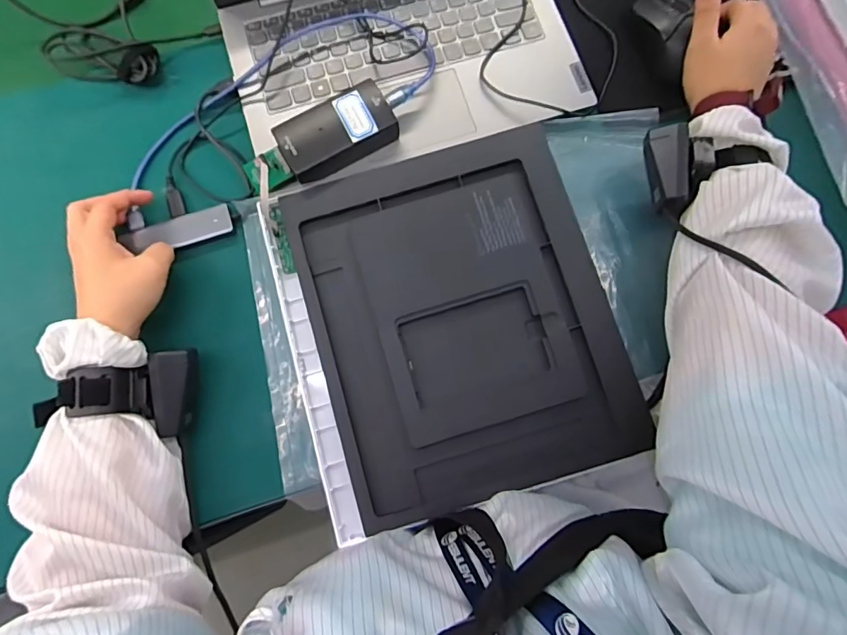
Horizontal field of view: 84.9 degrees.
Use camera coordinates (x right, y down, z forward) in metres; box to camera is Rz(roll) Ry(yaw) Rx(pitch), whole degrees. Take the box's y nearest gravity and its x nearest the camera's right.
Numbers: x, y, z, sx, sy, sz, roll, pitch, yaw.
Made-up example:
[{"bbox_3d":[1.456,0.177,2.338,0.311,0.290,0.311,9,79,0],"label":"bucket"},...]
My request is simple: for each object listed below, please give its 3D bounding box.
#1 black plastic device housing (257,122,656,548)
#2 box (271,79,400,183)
[{"bbox_3d":[0.021,0.004,0.395,0.267,0.025,0.293,-15,80,-2],"label":"black plastic device housing"},{"bbox_3d":[-0.076,-0.164,0.416,0.101,0.027,0.053,-28,80,-5],"label":"box"}]

